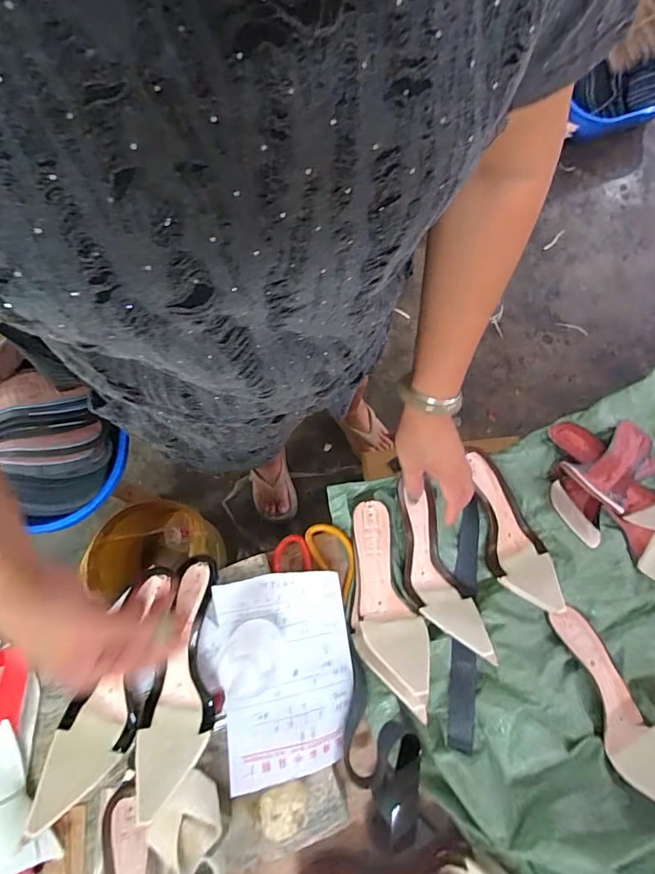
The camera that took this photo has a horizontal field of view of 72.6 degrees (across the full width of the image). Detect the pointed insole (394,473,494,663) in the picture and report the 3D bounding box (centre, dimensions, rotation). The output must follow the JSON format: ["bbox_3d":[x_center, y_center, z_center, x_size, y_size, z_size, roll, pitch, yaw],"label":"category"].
[{"bbox_3d":[0.129,0.160,0.555,0.071,0.058,0.223,-15,61,-5],"label":"pointed insole"}]

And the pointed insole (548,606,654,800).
[{"bbox_3d":[0.332,0.302,0.495,0.072,0.071,0.228,-14,52,-5],"label":"pointed insole"}]

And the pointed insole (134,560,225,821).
[{"bbox_3d":[-0.157,0.243,0.470,0.074,0.066,0.230,-1,56,-2],"label":"pointed insole"}]

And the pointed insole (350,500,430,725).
[{"bbox_3d":[0.066,0.193,0.535,0.078,0.065,0.237,-9,60,-4],"label":"pointed insole"}]

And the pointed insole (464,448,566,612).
[{"bbox_3d":[0.234,0.114,0.568,0.068,0.056,0.214,-9,56,-4],"label":"pointed insole"}]

